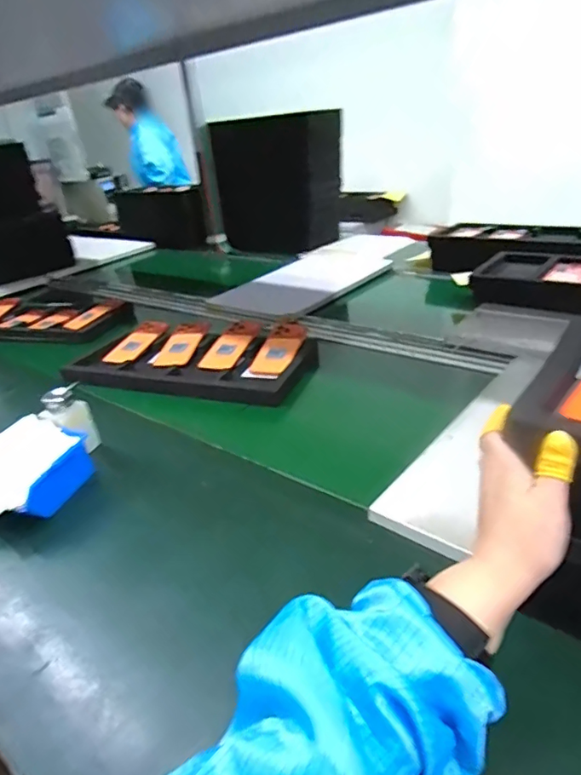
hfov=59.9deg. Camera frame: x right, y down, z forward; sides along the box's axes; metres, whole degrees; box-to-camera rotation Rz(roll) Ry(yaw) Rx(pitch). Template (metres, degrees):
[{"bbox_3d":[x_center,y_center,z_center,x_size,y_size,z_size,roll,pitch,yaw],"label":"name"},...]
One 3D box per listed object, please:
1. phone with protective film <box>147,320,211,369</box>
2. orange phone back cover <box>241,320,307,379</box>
[{"bbox_3d":[-0.232,-0.095,1.080,0.087,0.013,0.159,8,46,20],"label":"phone with protective film"},{"bbox_3d":[-0.021,-0.079,1.000,0.083,0.018,0.193,6,43,23],"label":"orange phone back cover"}]

